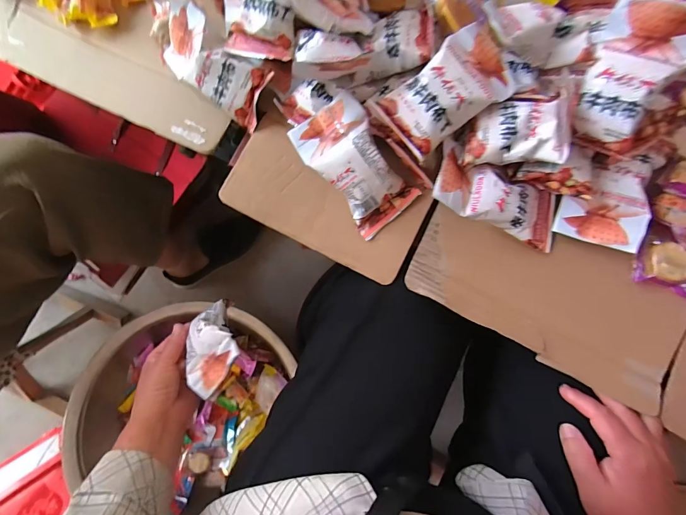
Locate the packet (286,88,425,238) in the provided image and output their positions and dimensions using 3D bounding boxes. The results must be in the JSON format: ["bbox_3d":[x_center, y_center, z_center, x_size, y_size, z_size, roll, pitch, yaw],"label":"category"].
[{"bbox_3d":[0.014,-0.095,0.367,0.076,0.030,0.137,-37,97,-2],"label":"packet"}]

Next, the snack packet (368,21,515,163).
[{"bbox_3d":[0.100,-0.159,0.333,0.131,0.025,0.072,-38,80,-8],"label":"snack packet"}]

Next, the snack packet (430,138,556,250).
[{"bbox_3d":[0.158,-0.061,0.357,0.144,0.027,0.065,21,84,-14],"label":"snack packet"}]

